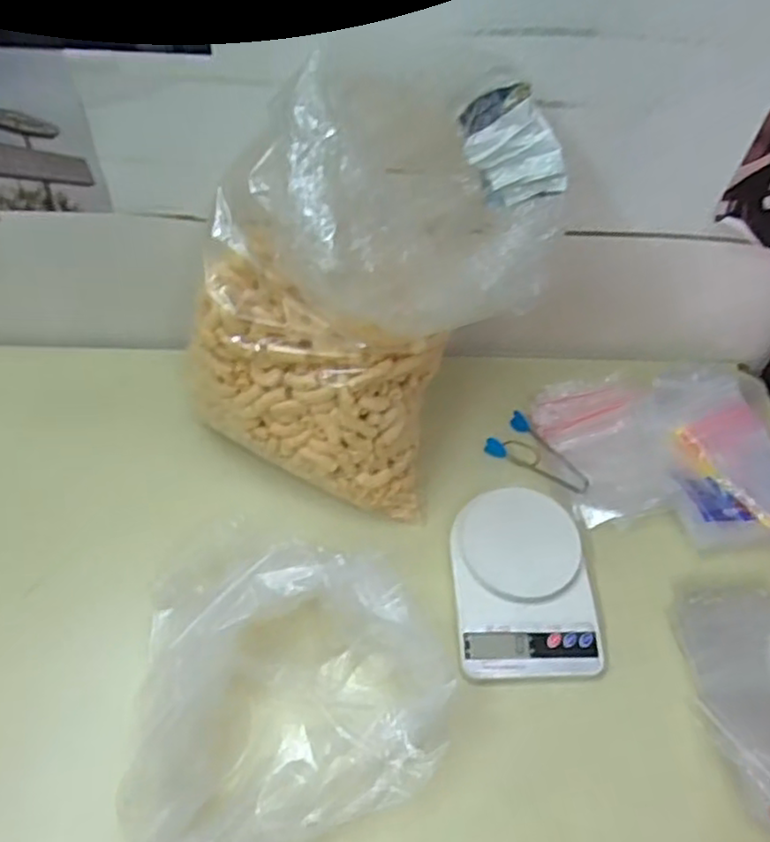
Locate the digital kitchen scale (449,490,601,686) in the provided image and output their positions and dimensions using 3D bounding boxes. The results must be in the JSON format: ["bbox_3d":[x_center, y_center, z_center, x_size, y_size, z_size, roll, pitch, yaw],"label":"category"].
[{"bbox_3d":[0.127,0.149,0.656,0.124,0.029,0.171,-1,55,-5],"label":"digital kitchen scale"}]

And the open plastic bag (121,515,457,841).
[{"bbox_3d":[-0.098,0.194,0.572,0.241,0.091,0.261,-17,58,-16],"label":"open plastic bag"}]

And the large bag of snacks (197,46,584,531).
[{"bbox_3d":[0.004,-0.131,0.631,0.257,0.334,0.292,28,57,15],"label":"large bag of snacks"}]

